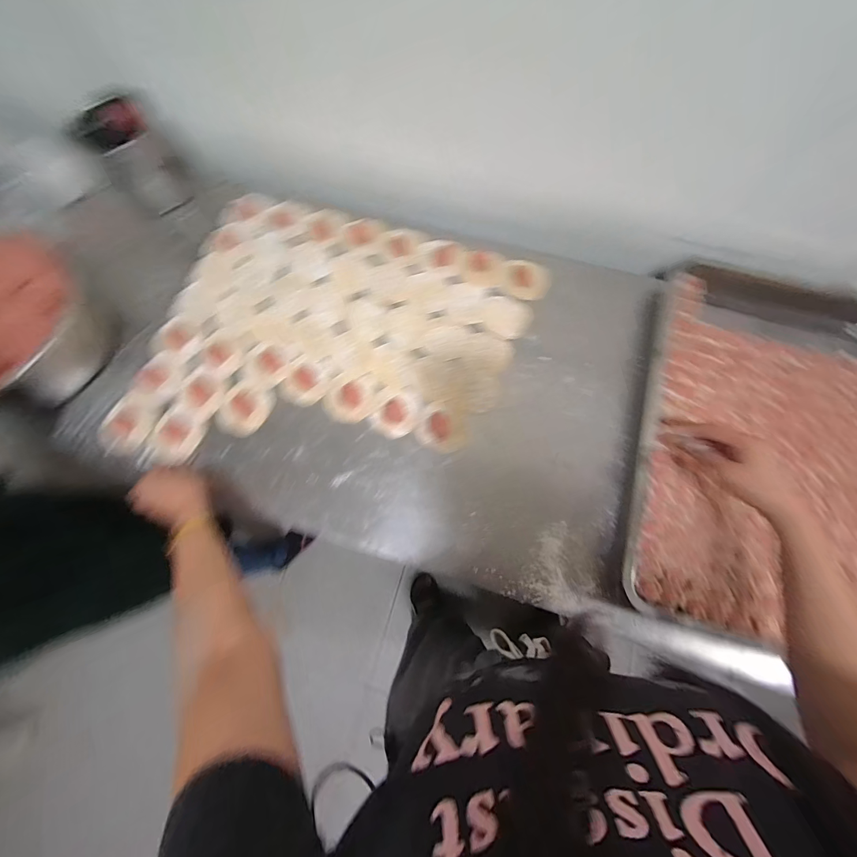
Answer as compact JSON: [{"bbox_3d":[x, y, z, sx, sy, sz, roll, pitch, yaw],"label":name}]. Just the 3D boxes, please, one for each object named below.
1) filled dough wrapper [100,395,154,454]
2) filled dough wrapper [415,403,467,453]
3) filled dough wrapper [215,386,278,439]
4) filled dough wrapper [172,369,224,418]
[{"bbox_3d":[-0.490,-0.008,0.598,0.078,0.021,0.094,8,75,3],"label":"filled dough wrapper"},{"bbox_3d":[0.024,0.000,0.591,0.079,0.004,0.072,0,75,1],"label":"filled dough wrapper"},{"bbox_3d":[-0.300,-0.032,0.600,0.076,0.010,0.089,23,76,7],"label":"filled dough wrapper"},{"bbox_3d":[-0.380,-0.061,0.605,0.068,0.010,0.080,28,77,8],"label":"filled dough wrapper"}]

